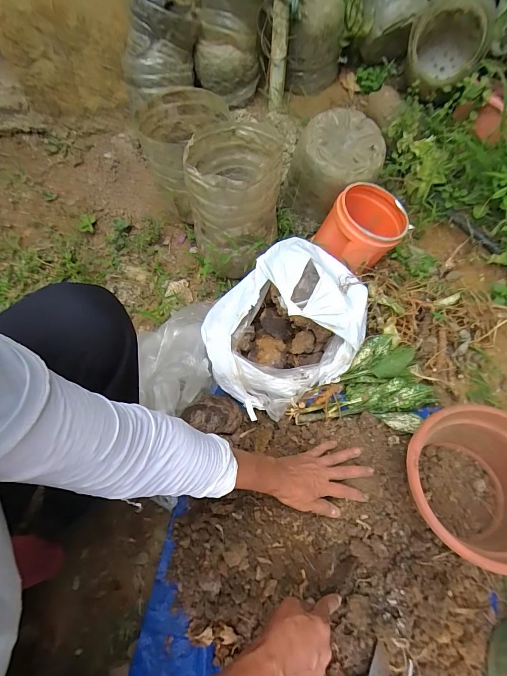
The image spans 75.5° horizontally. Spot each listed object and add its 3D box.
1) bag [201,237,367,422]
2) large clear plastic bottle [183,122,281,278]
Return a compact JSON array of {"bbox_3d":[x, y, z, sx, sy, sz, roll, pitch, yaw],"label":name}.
[{"bbox_3d":[0.064,-0.027,0.626,0.311,0.170,0.243,-28,64,-18],"label":"bag"},{"bbox_3d":[-0.042,-0.297,0.729,0.187,0.252,0.193,5,59,1],"label":"large clear plastic bottle"}]

